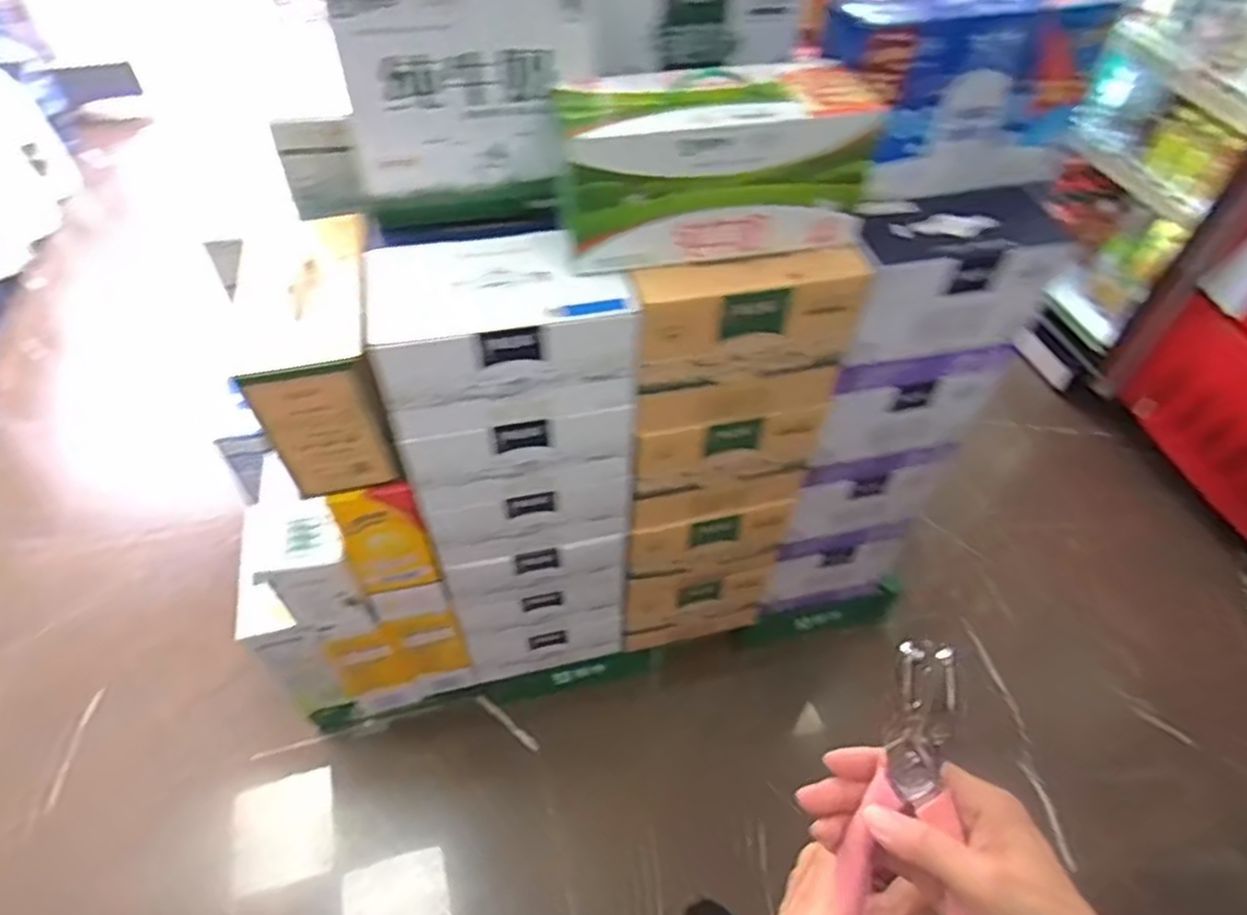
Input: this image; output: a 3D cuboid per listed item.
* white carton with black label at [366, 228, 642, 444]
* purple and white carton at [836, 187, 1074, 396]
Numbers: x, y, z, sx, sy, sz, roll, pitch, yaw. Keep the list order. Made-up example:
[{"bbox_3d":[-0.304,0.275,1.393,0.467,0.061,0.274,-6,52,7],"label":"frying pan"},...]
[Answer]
[{"bbox_3d":[-0.138,-0.150,0.859,0.276,0.154,0.164,-8,52,-9],"label":"white carton with black label"},{"bbox_3d":[0.415,-0.212,0.960,0.285,0.220,0.100,-11,52,-11],"label":"purple and white carton"}]

